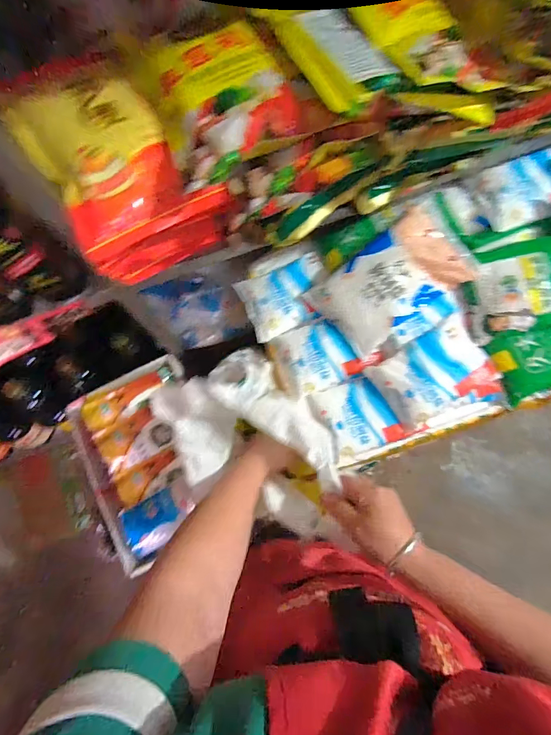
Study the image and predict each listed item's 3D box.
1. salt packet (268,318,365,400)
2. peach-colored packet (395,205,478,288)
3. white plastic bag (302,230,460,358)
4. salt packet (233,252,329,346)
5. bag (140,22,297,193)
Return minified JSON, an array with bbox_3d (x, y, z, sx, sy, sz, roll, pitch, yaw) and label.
[{"bbox_3d":[0.060,-0.018,0.632,0.134,0.023,0.110,-24,79,13],"label":"salt packet"},{"bbox_3d":[0.235,-0.177,0.581,0.058,0.019,0.138,-30,77,-6],"label":"peach-colored packet"},{"bbox_3d":[0.162,-0.105,0.598,0.167,0.046,0.167,-42,83,17],"label":"white plastic bag"},{"bbox_3d":[0.020,-0.123,0.659,0.150,0.029,0.115,-23,77,-4],"label":"salt packet"},{"bbox_3d":[-0.058,-0.272,0.378,0.127,0.031,0.177,-23,77,-4],"label":"bag"}]

